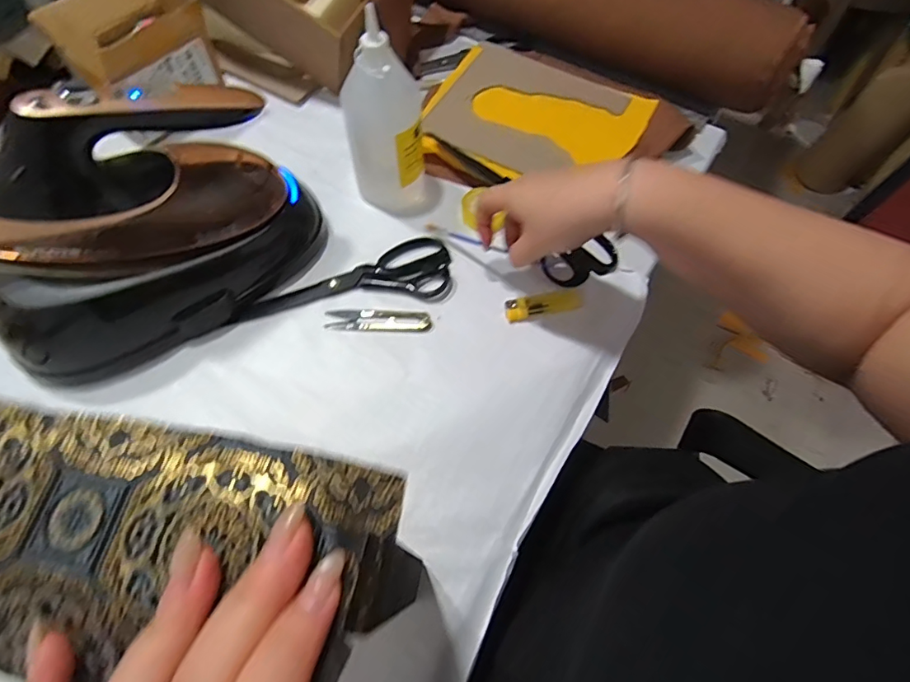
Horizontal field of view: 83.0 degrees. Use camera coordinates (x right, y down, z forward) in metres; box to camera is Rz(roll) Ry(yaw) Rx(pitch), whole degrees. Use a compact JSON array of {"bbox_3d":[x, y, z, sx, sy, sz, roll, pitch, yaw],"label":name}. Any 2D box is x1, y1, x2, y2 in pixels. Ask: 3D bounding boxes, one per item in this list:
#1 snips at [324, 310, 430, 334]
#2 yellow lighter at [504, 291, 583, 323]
[{"bbox_3d":[-0.076,-0.021,0.508,0.103,0.004,0.023,4,62,0],"label":"snips"},{"bbox_3d":[0.091,-0.037,0.517,0.080,0.011,0.022,-12,63,-8],"label":"yellow lighter"}]

